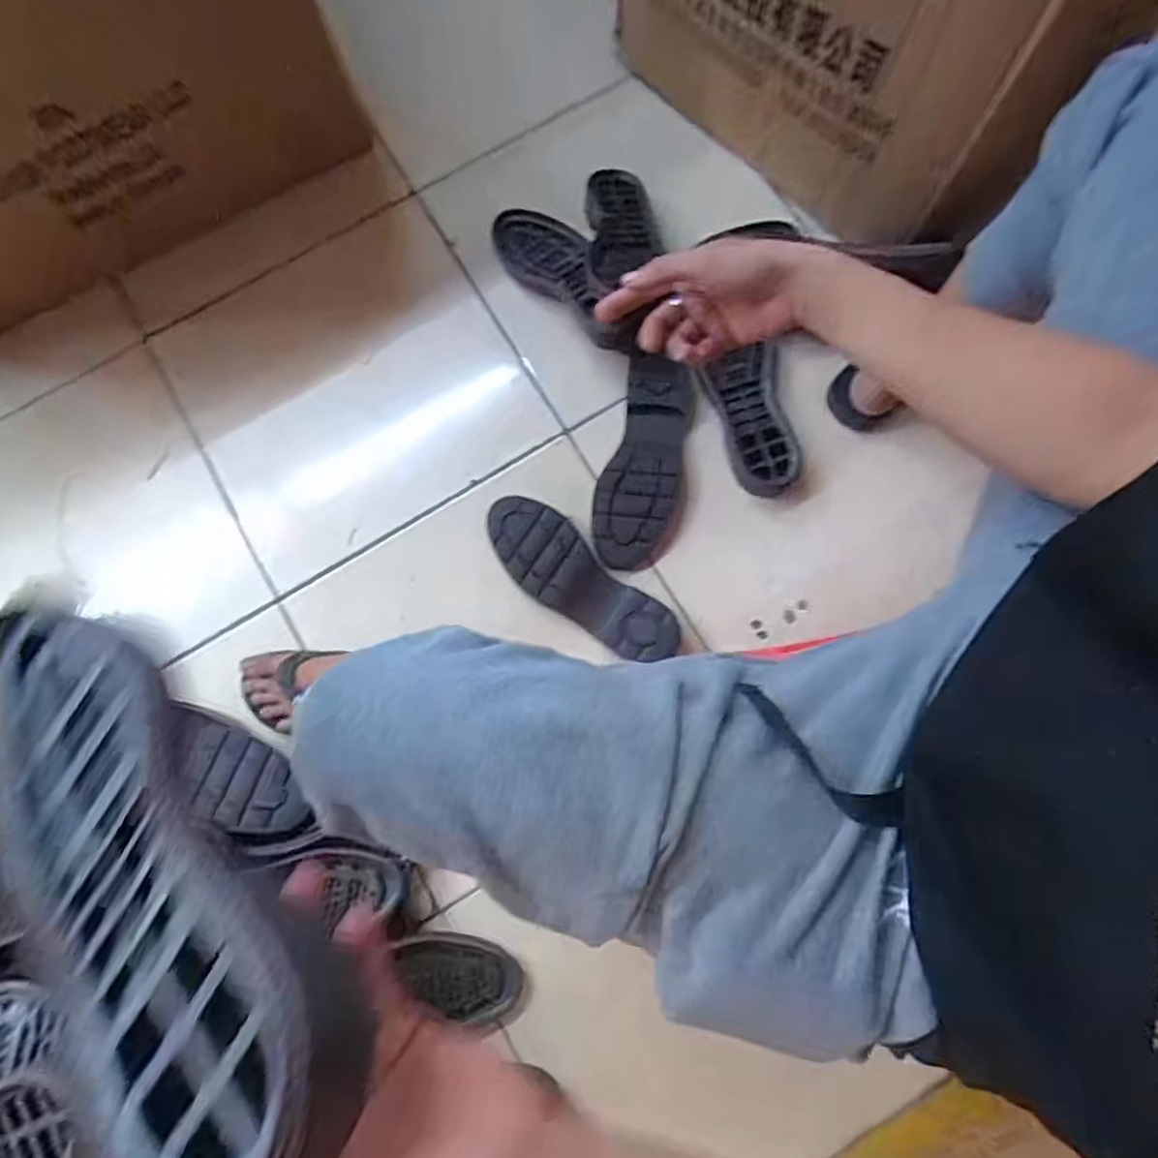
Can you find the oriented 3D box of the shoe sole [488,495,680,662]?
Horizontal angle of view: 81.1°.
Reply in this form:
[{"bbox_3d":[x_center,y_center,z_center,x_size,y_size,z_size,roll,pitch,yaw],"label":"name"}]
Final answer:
[{"bbox_3d":[0.000,0.001,0.766,0.254,0.030,0.088,38,82,8],"label":"shoe sole"}]

